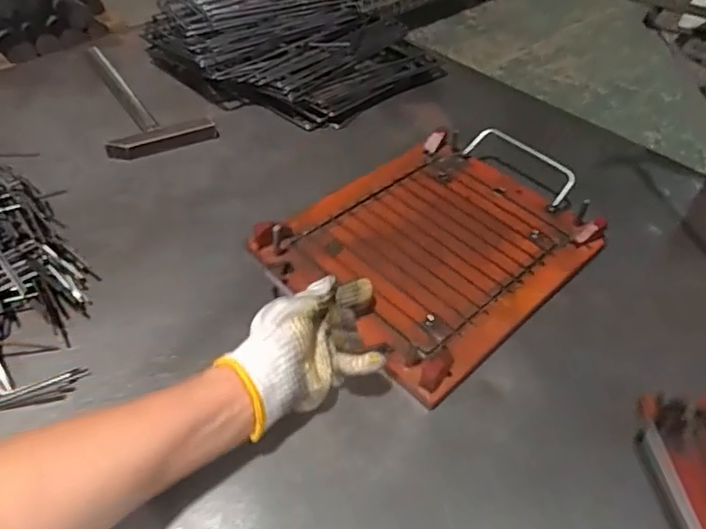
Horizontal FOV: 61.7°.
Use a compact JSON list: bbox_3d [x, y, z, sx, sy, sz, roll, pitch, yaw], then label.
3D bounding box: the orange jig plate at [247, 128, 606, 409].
[{"bbox_3d":[0.095,-0.031,0.614,0.321,0.030,0.246,-34,58,-28],"label":"orange jig plate"}]

